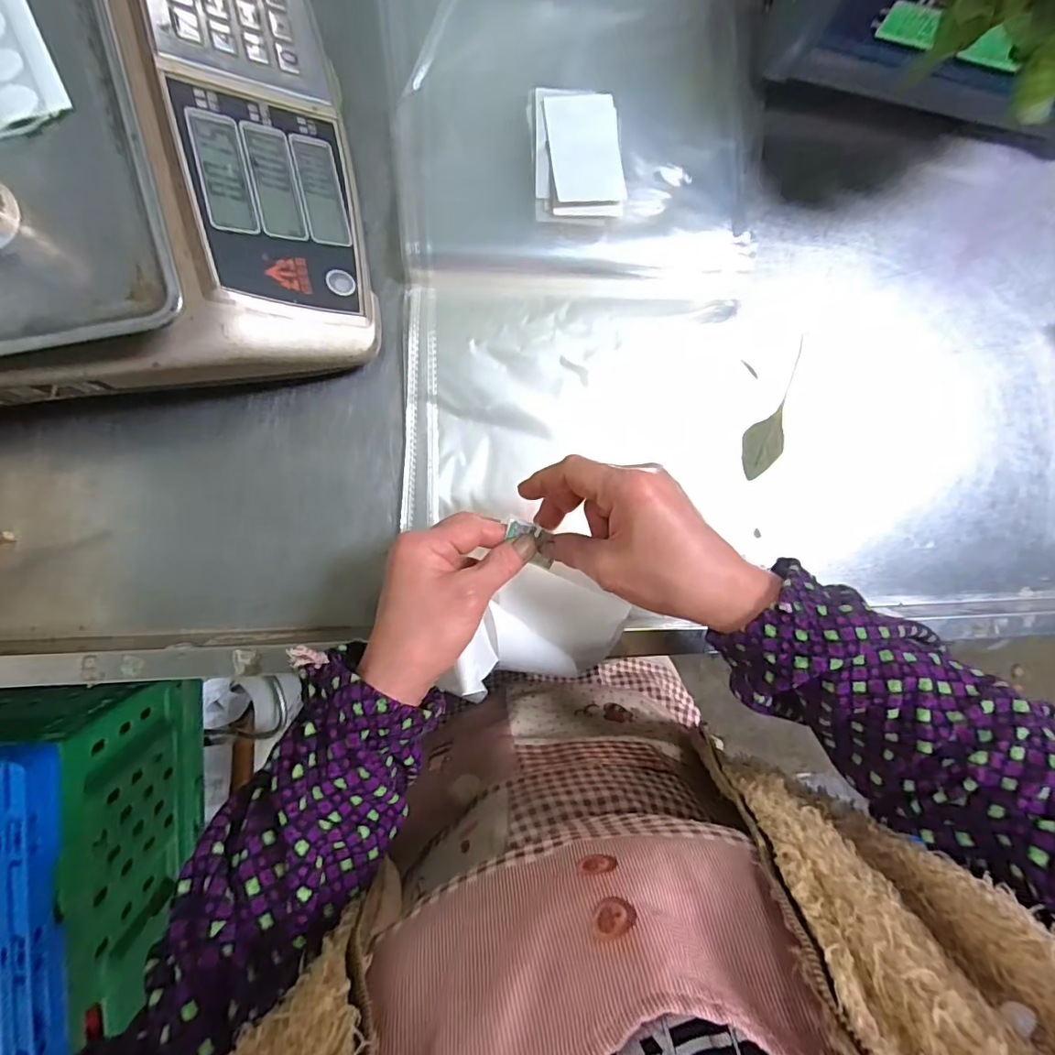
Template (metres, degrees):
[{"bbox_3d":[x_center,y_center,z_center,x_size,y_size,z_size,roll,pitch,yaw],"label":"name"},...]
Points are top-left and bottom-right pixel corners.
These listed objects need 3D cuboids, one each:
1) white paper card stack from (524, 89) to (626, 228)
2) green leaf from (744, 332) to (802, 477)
[{"bbox_3d":[0.040,-0.294,0.408,0.072,0.009,0.105,-5,92,-8],"label":"white paper card stack"},{"bbox_3d":[0.218,-0.101,0.450,0.034,0.004,0.125,24,88,-8],"label":"green leaf"}]

